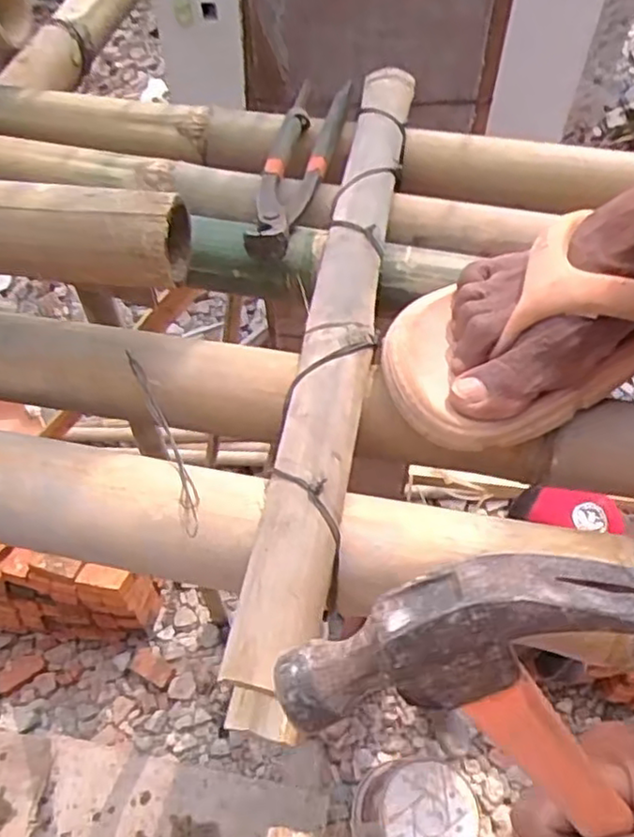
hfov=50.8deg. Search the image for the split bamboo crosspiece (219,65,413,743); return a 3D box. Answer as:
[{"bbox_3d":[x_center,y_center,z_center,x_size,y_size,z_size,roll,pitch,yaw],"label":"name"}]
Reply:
[{"bbox_3d":[0.016,-0.073,0.403,0.039,0.013,0.501,8,55,6],"label":"split bamboo crosspiece"}]

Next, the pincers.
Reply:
[{"bbox_3d":[-0.015,-0.188,0.496,0.052,0.035,0.204,8,55,6],"label":"pincers"}]

